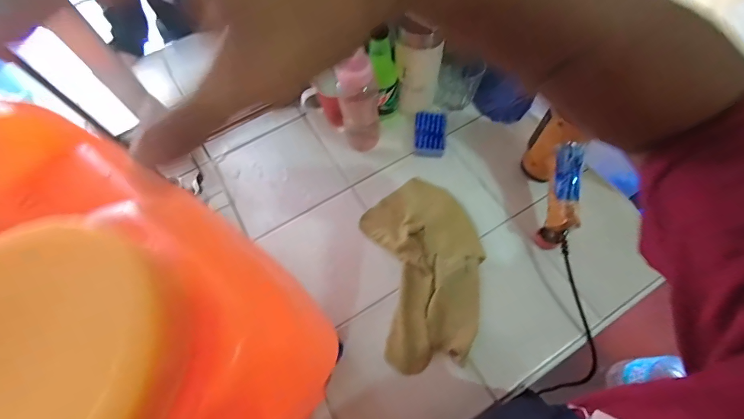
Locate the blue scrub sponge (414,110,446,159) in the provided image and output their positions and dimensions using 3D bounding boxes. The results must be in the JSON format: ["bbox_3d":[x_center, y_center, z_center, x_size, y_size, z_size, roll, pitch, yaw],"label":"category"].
[{"bbox_3d":[0.111,-0.144,0.655,0.057,0.021,0.093,4,66,5],"label":"blue scrub sponge"}]

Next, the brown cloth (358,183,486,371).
[{"bbox_3d":[0.086,0.092,0.552,0.176,0.029,0.289,-4,65,1],"label":"brown cloth"}]

